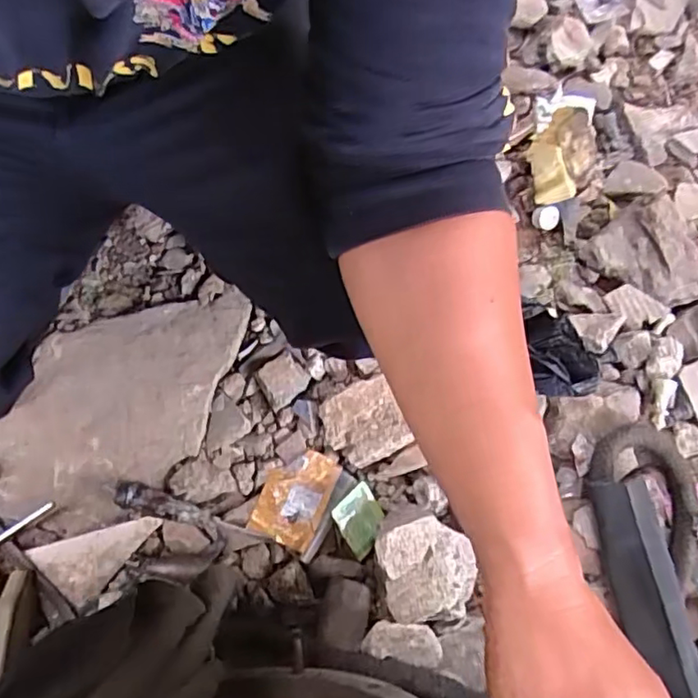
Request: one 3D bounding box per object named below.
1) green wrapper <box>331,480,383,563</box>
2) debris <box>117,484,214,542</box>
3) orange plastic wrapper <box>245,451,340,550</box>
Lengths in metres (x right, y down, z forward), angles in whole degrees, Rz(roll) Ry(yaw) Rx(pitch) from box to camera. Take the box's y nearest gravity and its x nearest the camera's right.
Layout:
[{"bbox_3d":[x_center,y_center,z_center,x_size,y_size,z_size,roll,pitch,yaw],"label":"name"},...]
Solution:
[{"bbox_3d":[0.013,0.183,0.641,0.050,0.017,0.064,-31,75,-10],"label":"green wrapper"},{"bbox_3d":[-0.191,0.170,0.637,0.113,0.020,0.027,24,73,-11],"label":"debris"},{"bbox_3d":[-0.060,0.161,0.661,0.071,0.007,0.103,22,73,6],"label":"orange plastic wrapper"}]

